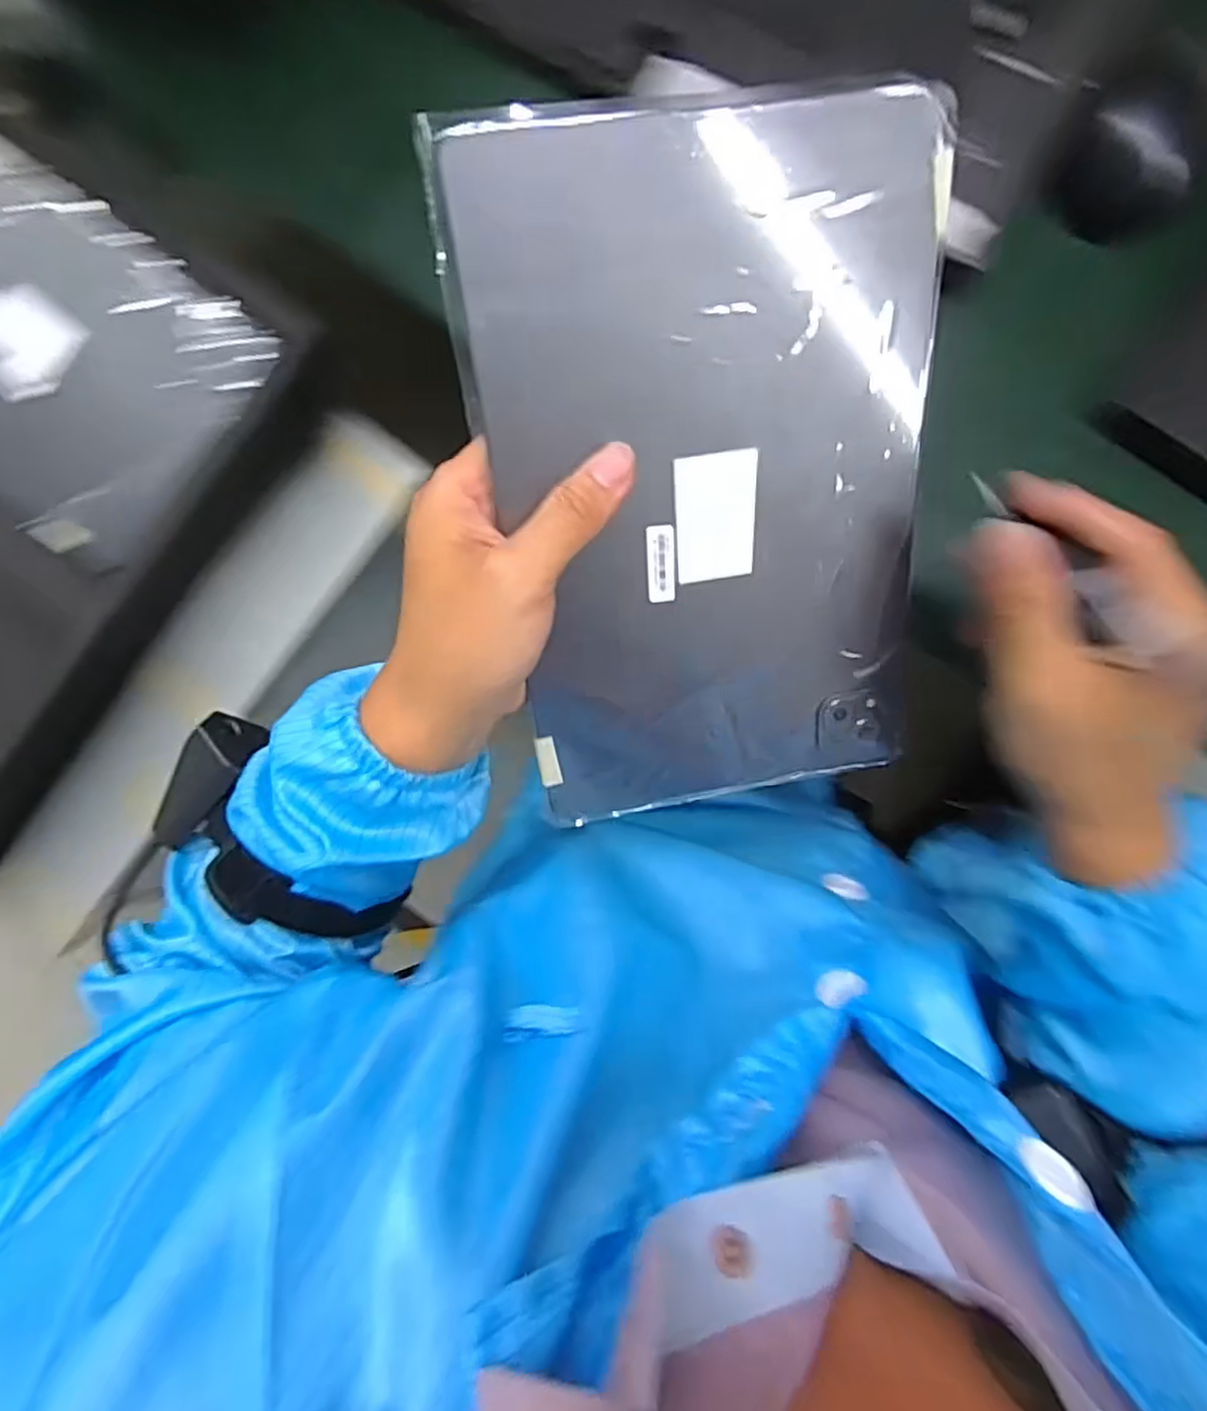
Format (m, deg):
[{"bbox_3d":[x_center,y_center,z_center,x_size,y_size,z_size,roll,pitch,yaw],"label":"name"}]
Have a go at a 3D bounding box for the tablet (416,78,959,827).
[{"bbox_3d":[0.044,-0.075,0.288,0.169,0.016,0.264,-10,116,-3],"label":"tablet"}]

